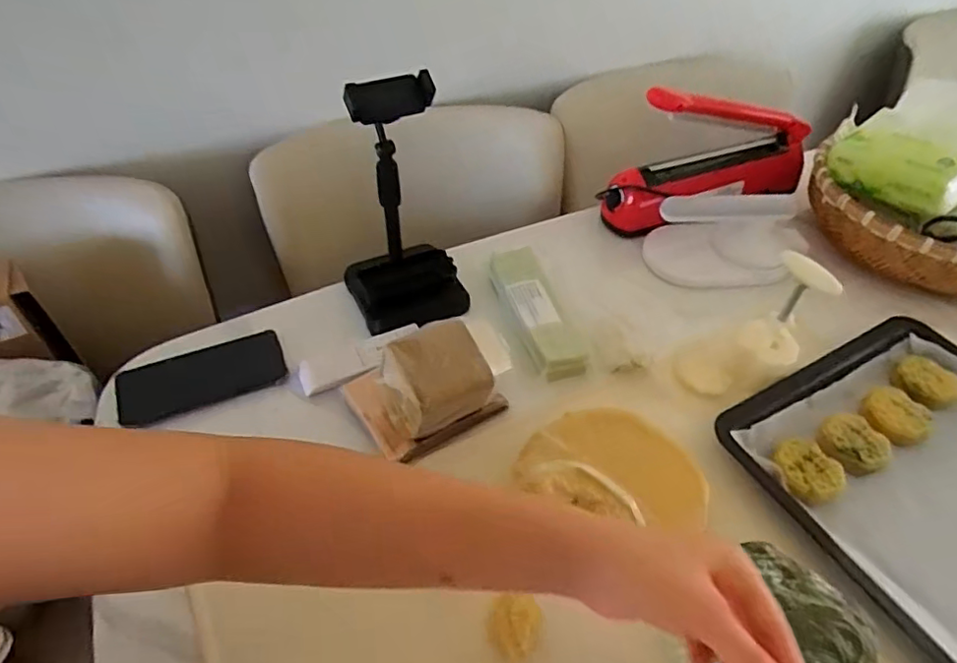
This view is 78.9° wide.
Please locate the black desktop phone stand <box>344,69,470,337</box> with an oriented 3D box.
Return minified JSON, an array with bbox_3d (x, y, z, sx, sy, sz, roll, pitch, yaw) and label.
[{"bbox_3d":[-0.086,-0.129,0.611,0.127,0.240,0.117,-15,49,-14],"label":"black desktop phone stand"}]

